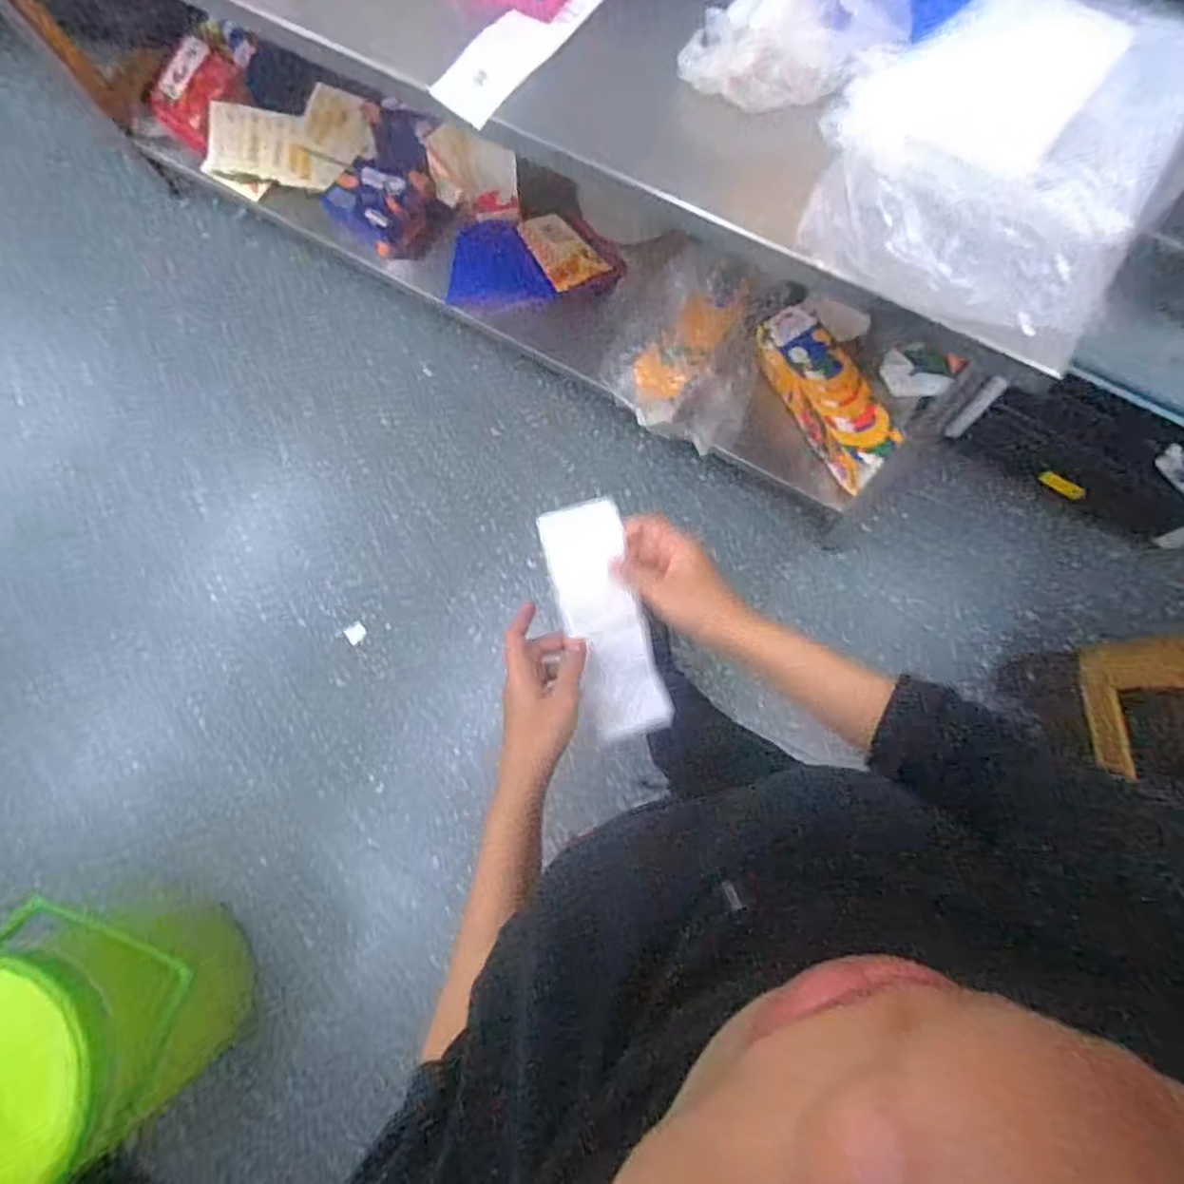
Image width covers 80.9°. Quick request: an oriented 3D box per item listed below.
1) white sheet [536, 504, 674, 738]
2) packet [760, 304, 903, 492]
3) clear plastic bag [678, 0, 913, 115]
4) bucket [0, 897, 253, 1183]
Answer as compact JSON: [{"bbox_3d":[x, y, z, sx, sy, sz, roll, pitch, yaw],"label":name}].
[{"bbox_3d":[0.011,0.022,0.565,0.063,0.012,0.189,-17,90,-3],"label":"white sheet"},{"bbox_3d":[0.427,-0.364,1.270,0.111,0.105,0.357,-27,77,0],"label":"packet"},{"bbox_3d":[0.207,-0.583,0.706,0.218,0.104,0.110,-9,78,4],"label":"clear plastic bag"},{"bbox_3d":[-0.835,0.710,1.162,0.333,0.518,0.353,-1,78,5],"label":"bucket"}]

